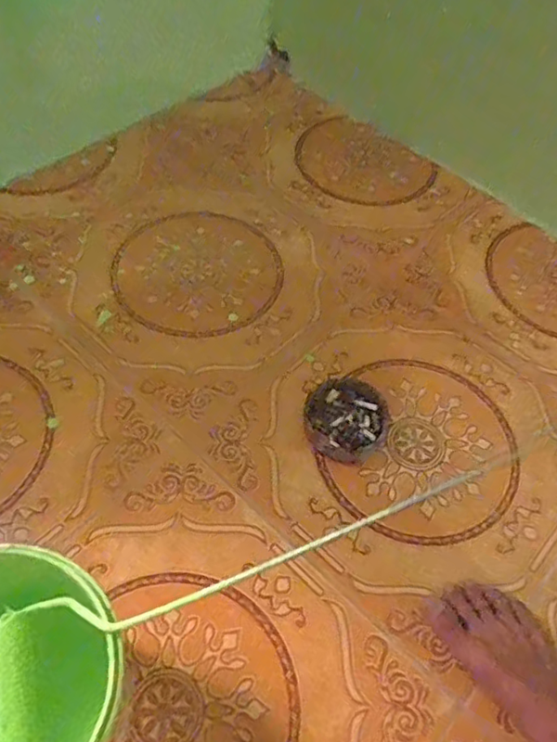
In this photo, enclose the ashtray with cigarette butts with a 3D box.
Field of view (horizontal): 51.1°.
[{"bbox_3d":[0.084,0.059,0.714,0.097,0.031,0.107,28,58,14],"label":"ashtray with cigarette butts"}]

